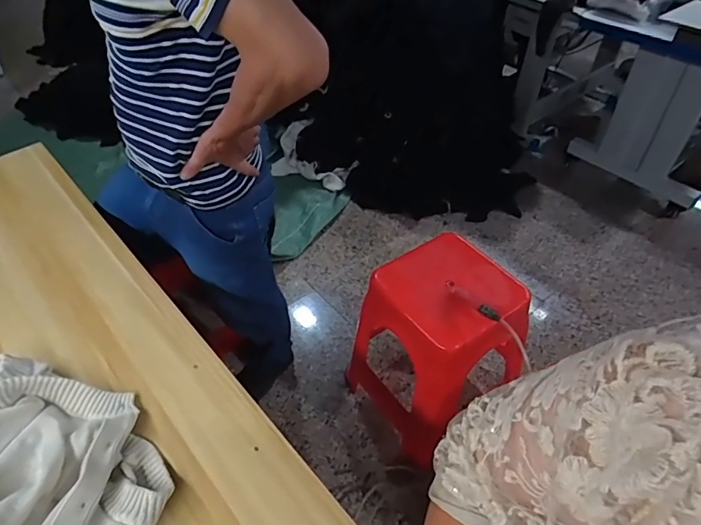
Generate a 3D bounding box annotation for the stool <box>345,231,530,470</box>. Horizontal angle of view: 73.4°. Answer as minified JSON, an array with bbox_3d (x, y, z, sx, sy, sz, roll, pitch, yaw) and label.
[{"bbox_3d":[0.245,0.239,1.312,0.368,0.498,0.376,-27,51,-23],"label":"stool"}]

